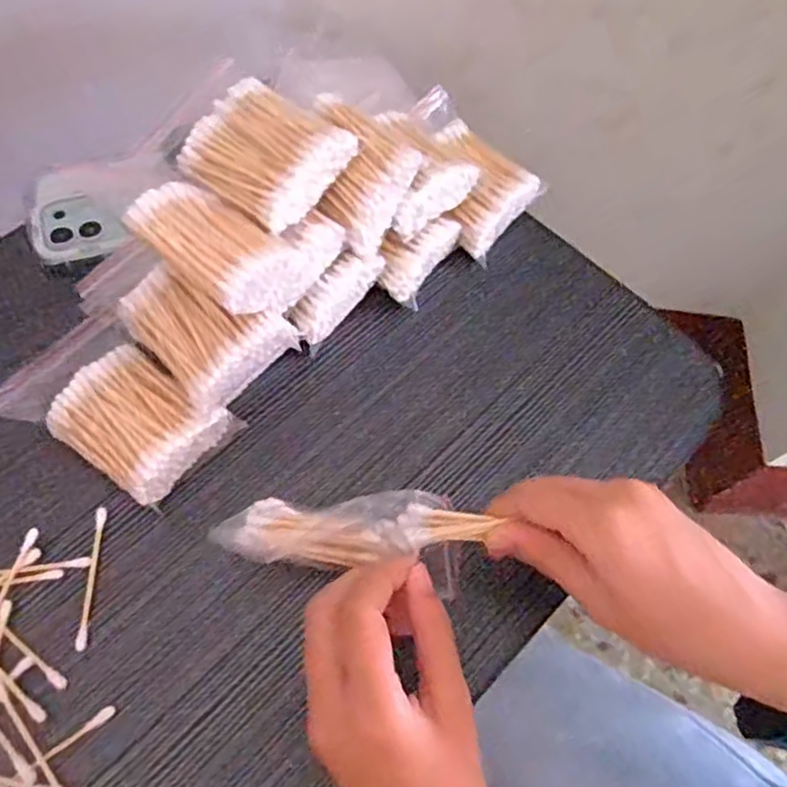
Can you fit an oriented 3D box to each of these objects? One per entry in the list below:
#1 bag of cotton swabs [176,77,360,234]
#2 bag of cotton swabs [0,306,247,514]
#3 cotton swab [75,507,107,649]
[{"bbox_3d":[-0.067,-0.124,0.365,0.073,0.024,0.063,32,87,15],"label":"bag of cotton swabs"},{"bbox_3d":[-0.146,0.009,0.371,0.105,0.035,0.073,36,67,14],"label":"bag of cotton swabs"},{"bbox_3d":[-0.151,0.091,0.347,0.006,0.004,0.069,-1,63,-3],"label":"cotton swab"}]

